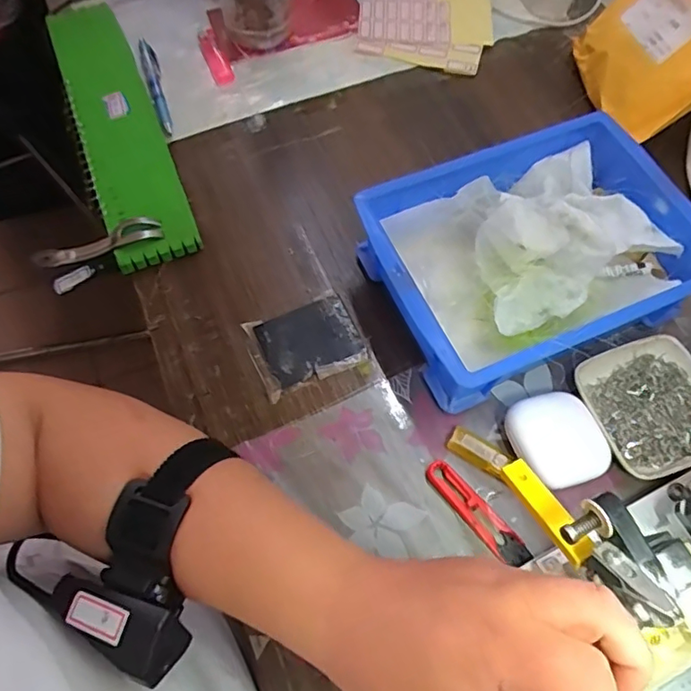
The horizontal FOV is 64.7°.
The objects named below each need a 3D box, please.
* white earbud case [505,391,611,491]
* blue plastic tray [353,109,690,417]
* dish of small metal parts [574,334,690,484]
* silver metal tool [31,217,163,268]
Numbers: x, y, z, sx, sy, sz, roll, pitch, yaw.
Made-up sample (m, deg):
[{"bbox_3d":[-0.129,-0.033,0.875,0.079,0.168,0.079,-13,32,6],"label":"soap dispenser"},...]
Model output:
[{"bbox_3d":[0.153,0.070,0.398,0.063,0.021,0.066,-19,67,-9],"label":"white earbud case"},{"bbox_3d":[0.150,-0.073,0.441,0.246,0.071,0.177,-22,66,-11],"label":"blue plastic tray"},{"bbox_3d":[0.232,0.045,0.413,0.096,0.017,0.096,-21,67,-10],"label":"dish of small metal parts"},{"bbox_3d":[-0.214,-0.088,0.470,0.107,0.018,0.018,-16,66,-8],"label":"silver metal tool"}]

